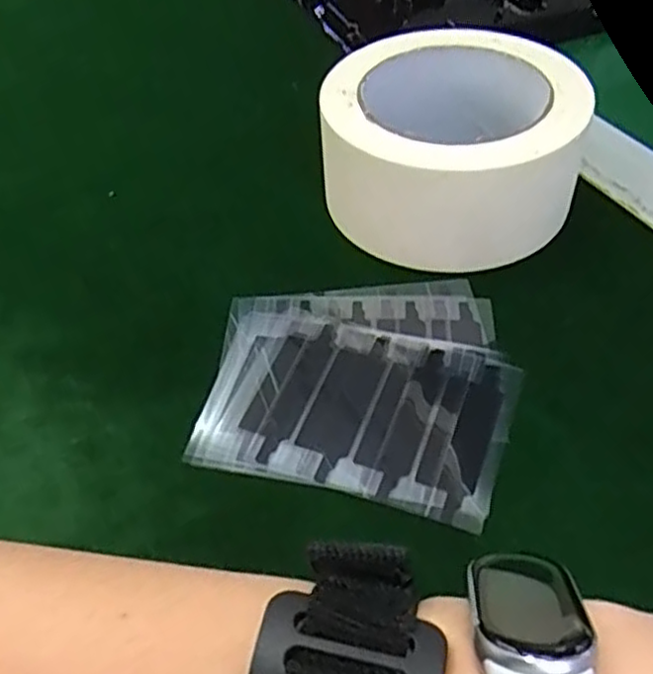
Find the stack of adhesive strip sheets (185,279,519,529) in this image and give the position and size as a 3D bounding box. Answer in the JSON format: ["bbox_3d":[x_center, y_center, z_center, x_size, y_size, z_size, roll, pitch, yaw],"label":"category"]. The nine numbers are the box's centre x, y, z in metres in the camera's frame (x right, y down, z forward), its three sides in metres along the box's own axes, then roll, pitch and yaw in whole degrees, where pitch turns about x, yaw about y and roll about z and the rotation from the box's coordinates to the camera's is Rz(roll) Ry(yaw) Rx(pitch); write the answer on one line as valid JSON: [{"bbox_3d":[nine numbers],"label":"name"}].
[{"bbox_3d":[0.013,0.012,0.264,0.110,0.004,0.104,10,49,14],"label":"stack of adhesive strip sheets"}]

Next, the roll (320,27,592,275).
[{"bbox_3d":[0.056,-0.086,0.313,0.109,0.058,0.107,-2,48,3],"label":"roll"}]

